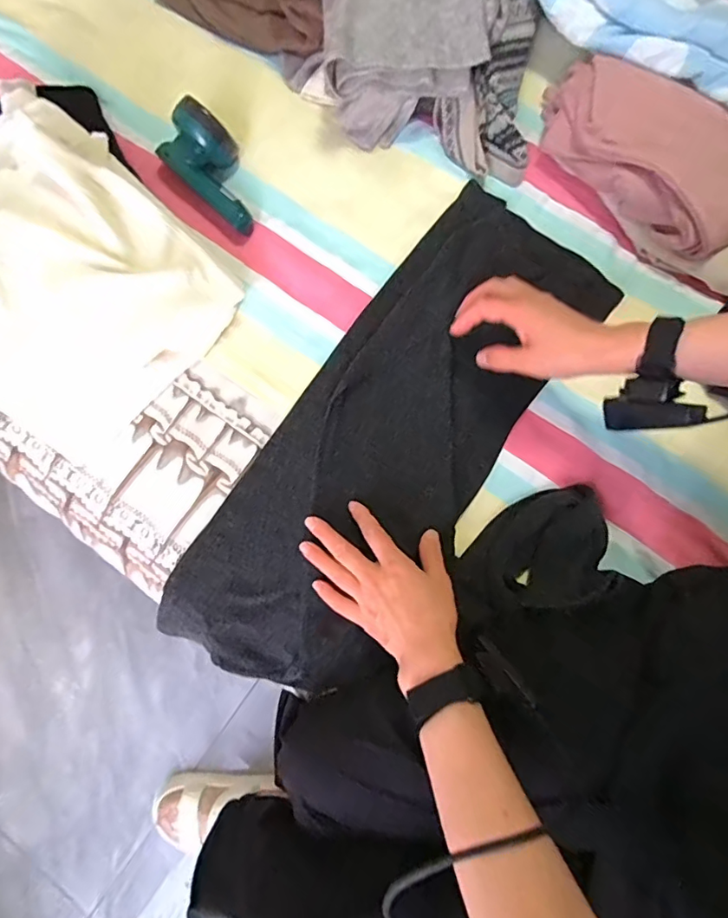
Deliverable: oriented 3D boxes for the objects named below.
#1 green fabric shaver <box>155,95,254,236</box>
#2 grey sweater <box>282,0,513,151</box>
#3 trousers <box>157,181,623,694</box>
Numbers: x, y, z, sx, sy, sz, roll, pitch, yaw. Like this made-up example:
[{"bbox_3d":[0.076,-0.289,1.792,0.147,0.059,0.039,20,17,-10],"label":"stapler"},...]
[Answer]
[{"bbox_3d":[-0.162,-0.325,0.577,0.133,0.059,0.068,42,80,10],"label":"green fabric shaver"},{"bbox_3d":[0.058,-0.507,0.567,0.273,0.150,0.196,-44,81,-7],"label":"grey sweater"},{"bbox_3d":[0.030,-0.024,0.522,0.201,0.039,0.552,34,83,7],"label":"trousers"}]

